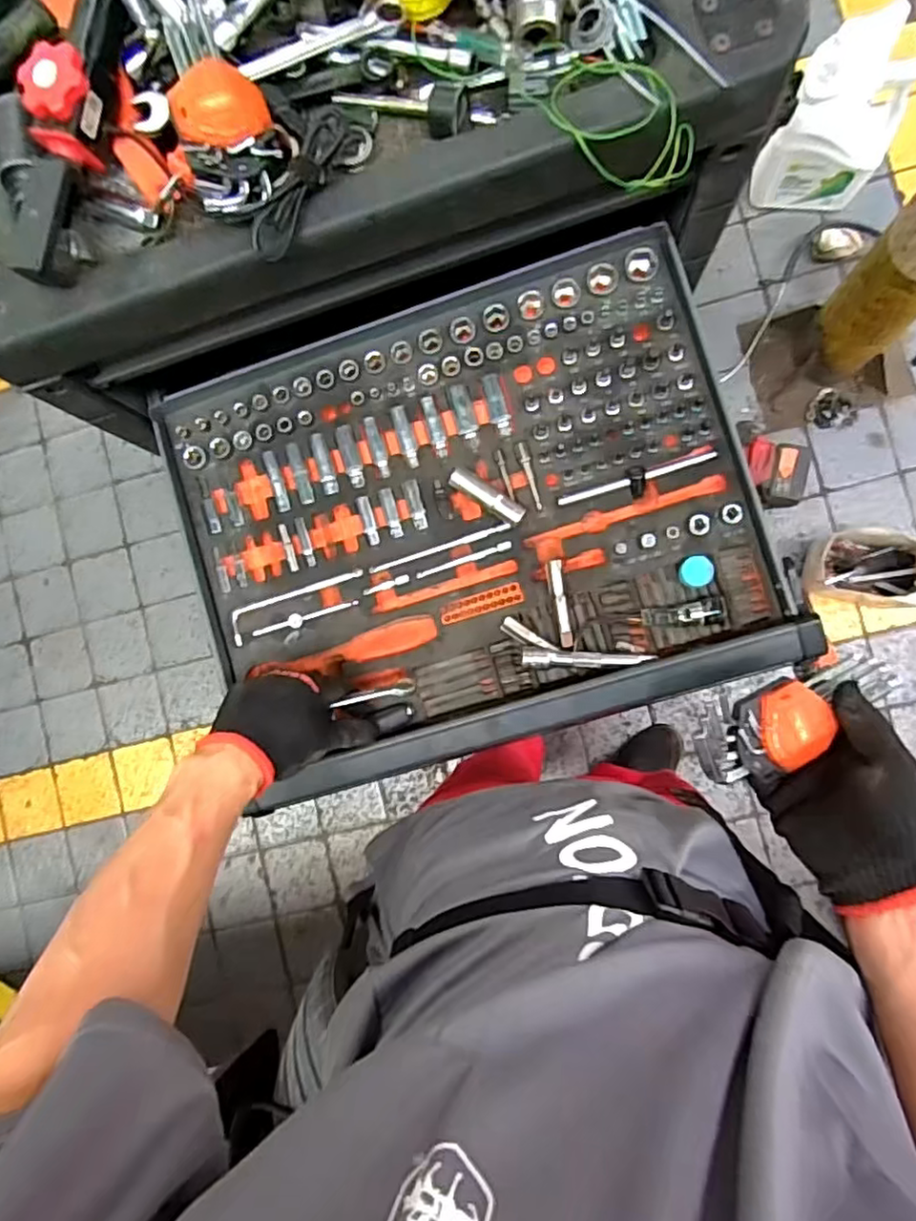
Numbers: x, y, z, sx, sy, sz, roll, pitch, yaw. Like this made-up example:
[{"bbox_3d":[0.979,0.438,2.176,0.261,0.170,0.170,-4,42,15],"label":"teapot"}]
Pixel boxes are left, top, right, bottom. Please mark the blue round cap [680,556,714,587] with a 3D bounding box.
[{"bbox_3d":[0.223,-0.036,0.600,0.030,0.004,0.029,2,96,20],"label":"blue round cap"}]

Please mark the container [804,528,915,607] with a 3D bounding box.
[{"bbox_3d":[0.801,-0.085,1.208,0.186,0.260,0.124,15,90,7],"label":"container"}]

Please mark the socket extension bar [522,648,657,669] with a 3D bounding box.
[{"bbox_3d":[0.119,0.046,0.591,0.118,0.017,0.018,2,89,8],"label":"socket extension bar"}]

